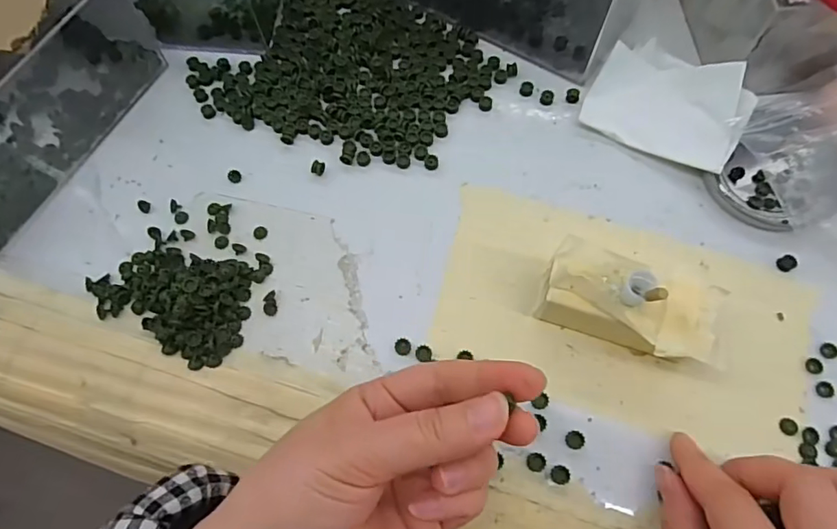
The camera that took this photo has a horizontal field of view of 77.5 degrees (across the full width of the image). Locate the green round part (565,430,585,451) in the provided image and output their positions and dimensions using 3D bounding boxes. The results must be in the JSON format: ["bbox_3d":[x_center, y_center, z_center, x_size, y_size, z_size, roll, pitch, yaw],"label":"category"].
[{"bbox_3d":[0.078,0.088,0.260,0.009,0.004,0.009,-1,68,2],"label":"green round part"}]

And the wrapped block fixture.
[{"bbox_3d":[0.107,0.023,0.266,0.087,0.039,0.043,20,71,10],"label":"wrapped block fixture"}]

